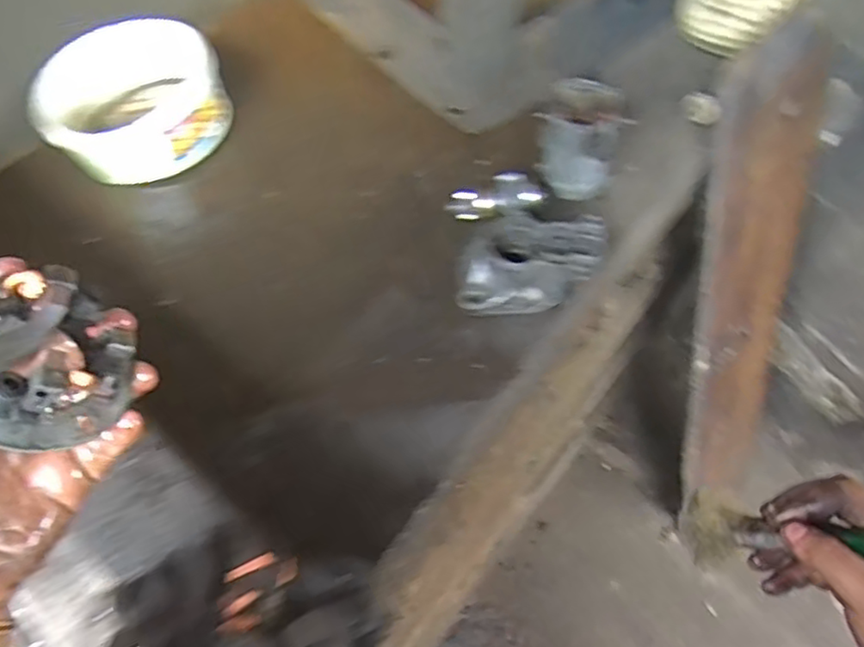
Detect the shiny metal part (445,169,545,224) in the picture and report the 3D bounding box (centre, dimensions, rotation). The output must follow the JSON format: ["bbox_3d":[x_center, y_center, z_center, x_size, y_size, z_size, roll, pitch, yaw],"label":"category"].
[{"bbox_3d":[0.069,-0.137,0.689,0.103,0.028,0.041,-13,57,18],"label":"shiny metal part"}]

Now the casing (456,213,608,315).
[{"bbox_3d":[0.100,-0.062,0.647,0.148,0.059,0.094,-7,59,-1],"label":"casing"}]

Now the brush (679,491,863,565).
[{"bbox_3d":[0.217,0.118,0.348,0.023,0.174,0.050,39,62,-20],"label":"brush"}]

